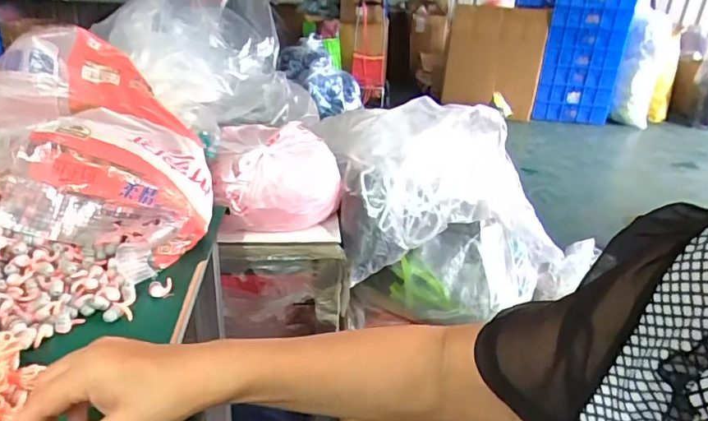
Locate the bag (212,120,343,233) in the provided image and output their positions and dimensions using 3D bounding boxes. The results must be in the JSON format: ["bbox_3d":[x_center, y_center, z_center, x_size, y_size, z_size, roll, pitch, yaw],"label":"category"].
[{"bbox_3d":[-0.129,-0.063,0.839,0.201,0.125,0.182,-2,28,-13],"label":"bag"}]

